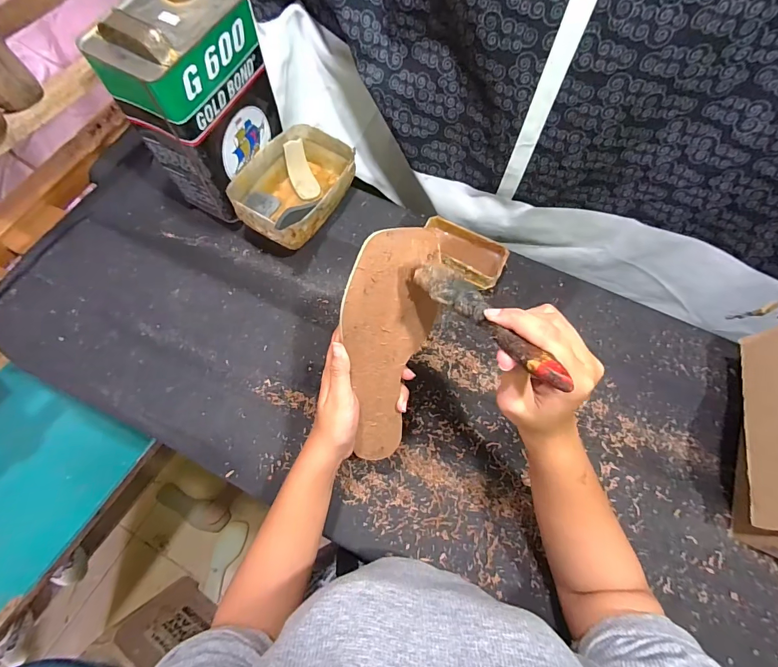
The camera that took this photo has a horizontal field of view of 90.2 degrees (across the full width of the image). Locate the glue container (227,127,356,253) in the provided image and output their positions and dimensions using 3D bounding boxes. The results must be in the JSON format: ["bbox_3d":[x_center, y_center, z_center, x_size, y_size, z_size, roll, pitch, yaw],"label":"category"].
[{"bbox_3d":[-0.136,-0.217,0.571,0.127,0.075,0.185,29,68,10],"label":"glue container"}]

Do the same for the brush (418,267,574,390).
[{"bbox_3d":[0.065,-0.011,0.265,0.033,0.014,0.139,-26,46,-14],"label":"brush"}]

